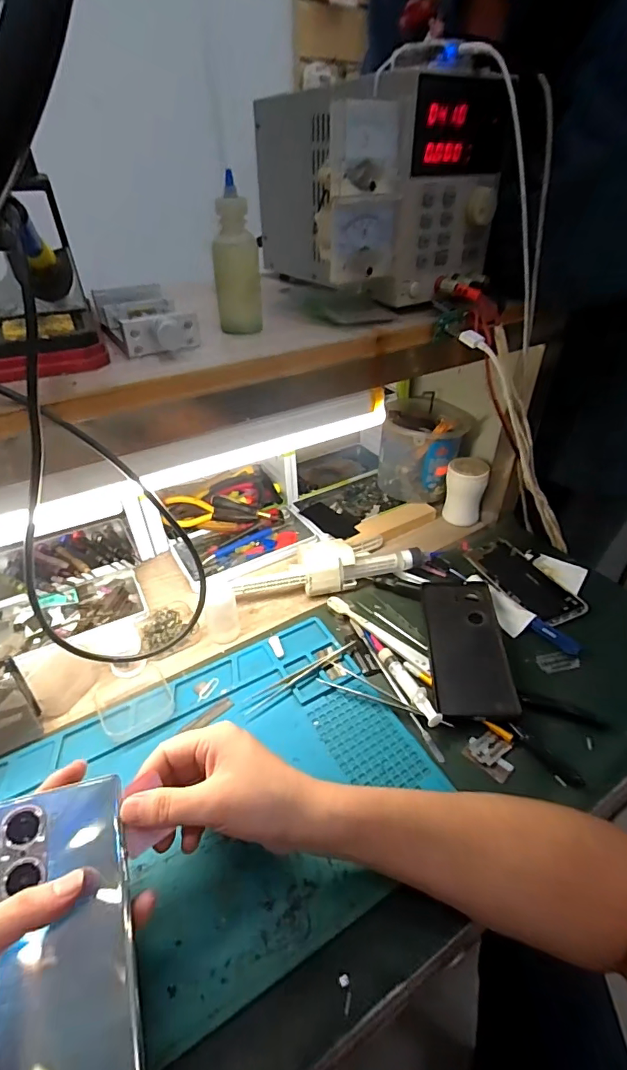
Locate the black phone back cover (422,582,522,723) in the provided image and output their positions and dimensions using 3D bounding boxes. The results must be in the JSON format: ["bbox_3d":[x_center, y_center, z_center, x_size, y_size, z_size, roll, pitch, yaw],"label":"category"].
[{"bbox_3d":[0.156,0.111,0.492,0.073,0.016,0.166,0,38,7],"label":"black phone back cover"}]

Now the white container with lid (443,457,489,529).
[{"bbox_3d":[0.210,-0.063,0.666,0.052,0.084,0.049,6,38,10],"label":"white container with lid"}]

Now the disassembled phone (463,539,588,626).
[{"bbox_3d":[0.253,0.055,0.580,0.071,0.013,0.144,-15,37,-14],"label":"disassembled phone"}]

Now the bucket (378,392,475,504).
[{"bbox_3d":[0.160,-0.126,0.703,0.110,0.118,0.114,-1,37,1],"label":"bucket"}]

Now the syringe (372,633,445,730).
[{"bbox_3d":[0.086,0.137,0.468,0.015,0.015,0.115,-15,39,-18],"label":"syringe"}]

